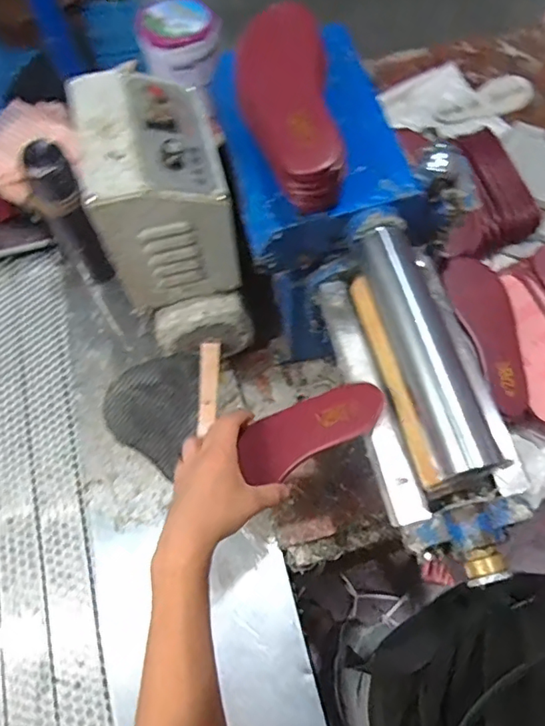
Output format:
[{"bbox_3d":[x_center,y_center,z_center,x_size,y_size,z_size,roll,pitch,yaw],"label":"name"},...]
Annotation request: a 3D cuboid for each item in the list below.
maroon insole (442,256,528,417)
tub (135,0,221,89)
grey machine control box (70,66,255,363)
[{"bbox_3d":[0.305,-0.043,0.723,0.083,0.013,0.223,-14,74,-10],"label":"maroon insole"},{"bbox_3d":[-0.161,-0.559,0.915,0.145,0.068,0.138,13,67,6],"label":"tub"},{"bbox_3d":[-0.125,-0.180,0.671,0.147,0.280,0.218,-10,66,-4],"label":"grey machine control box"}]

